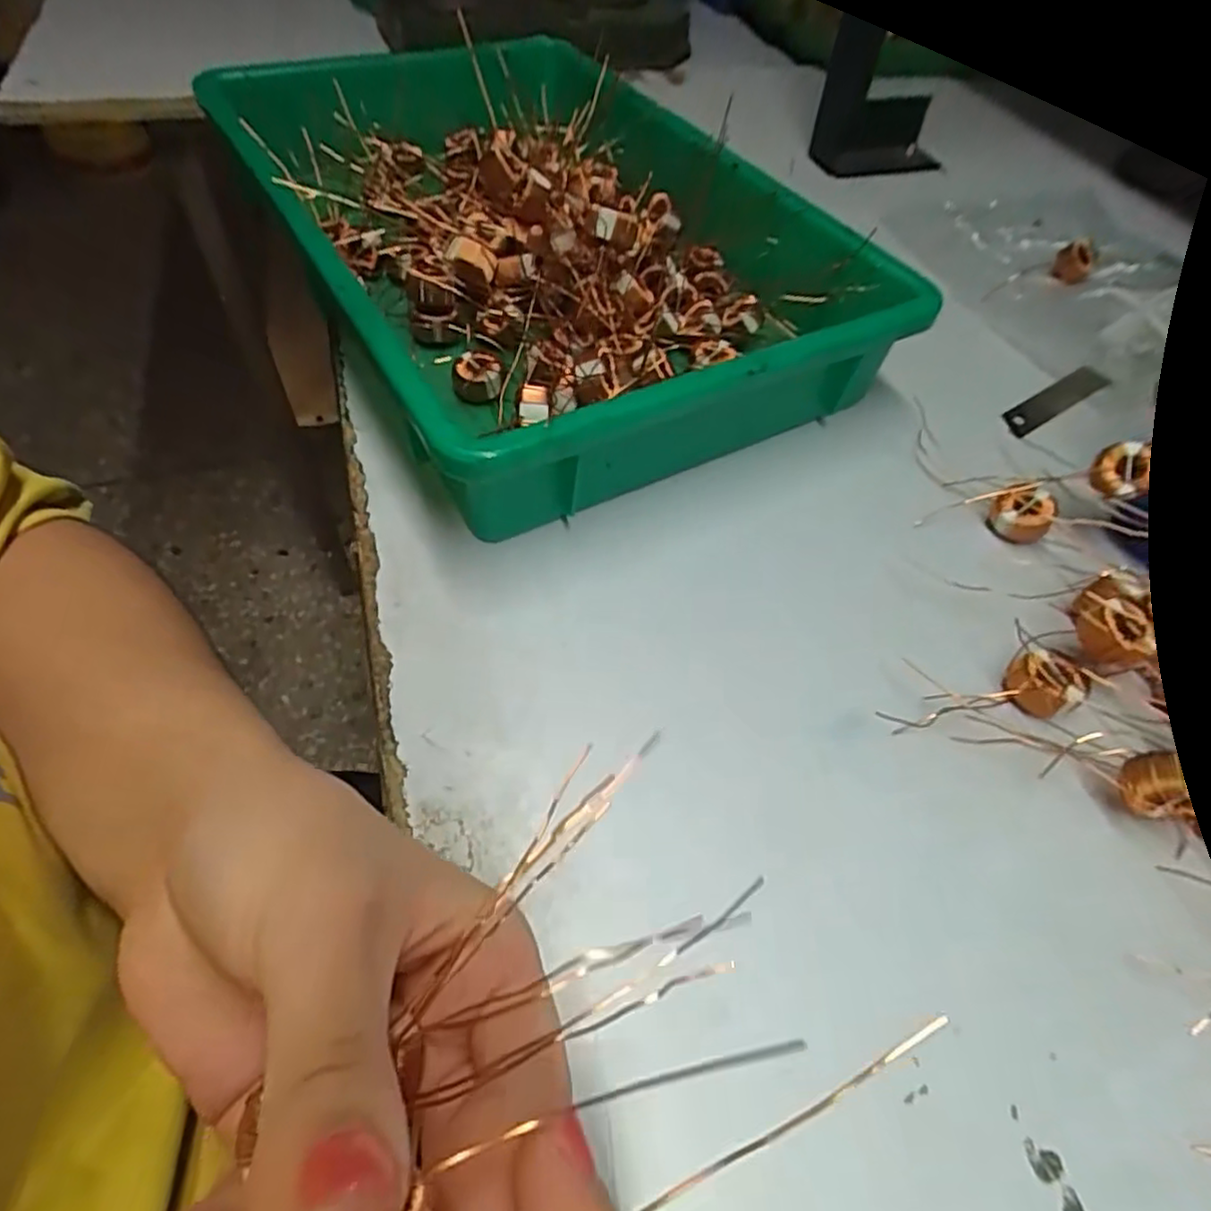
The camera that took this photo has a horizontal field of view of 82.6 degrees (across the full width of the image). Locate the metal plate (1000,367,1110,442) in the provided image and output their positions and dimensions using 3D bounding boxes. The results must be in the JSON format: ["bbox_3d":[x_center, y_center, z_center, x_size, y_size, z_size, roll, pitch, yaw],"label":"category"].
[{"bbox_3d":[0.245,-0.111,0.375,0.081,0.005,0.017,-29,69,-20],"label":"metal plate"}]

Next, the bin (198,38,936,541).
[{"bbox_3d":[-0.053,-0.211,0.382,0.234,0.072,0.398,-25,59,-20],"label":"bin"}]

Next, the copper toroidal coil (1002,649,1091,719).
[{"bbox_3d":[0.159,0.030,0.253,0.030,0.014,0.024,-30,61,-23],"label":"copper toroidal coil"}]

